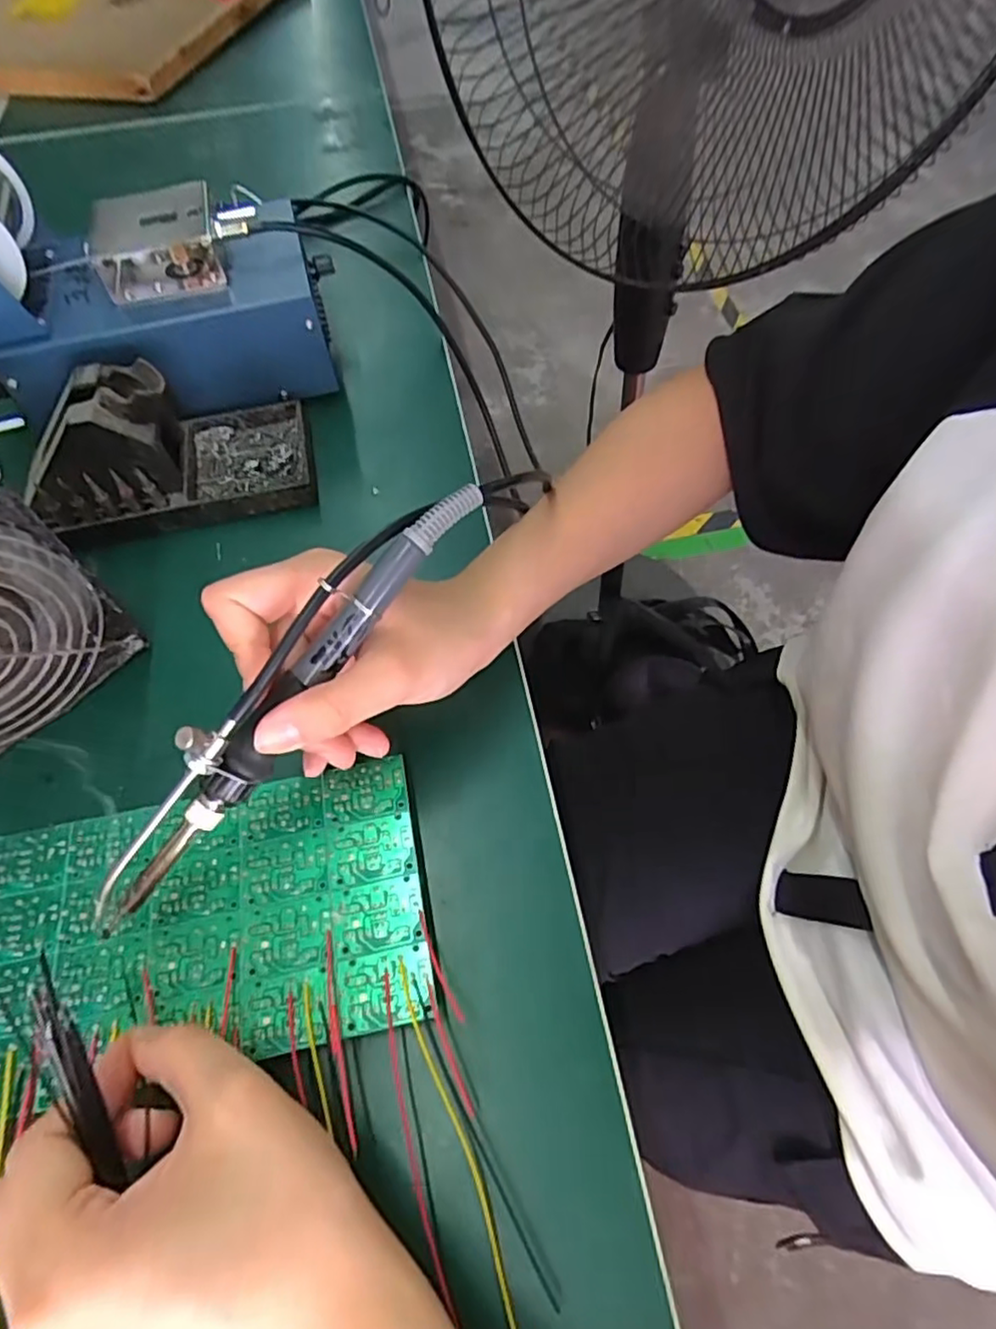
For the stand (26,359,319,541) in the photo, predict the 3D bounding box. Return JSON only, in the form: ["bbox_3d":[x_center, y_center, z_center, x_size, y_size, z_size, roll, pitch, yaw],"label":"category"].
[{"bbox_3d":[-0.186,-0.127,0.360,0.150,0.065,0.080,-14,60,-4],"label":"stand"}]

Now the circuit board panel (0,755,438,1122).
[{"bbox_3d":[-0.116,0.100,0.254,0.172,0.009,0.100,-11,60,-3],"label":"circuit board panel"}]

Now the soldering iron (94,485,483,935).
[{"bbox_3d":[-0.080,0.008,0.229,0.019,0.033,0.199,38,88,22],"label":"soldering iron"}]

